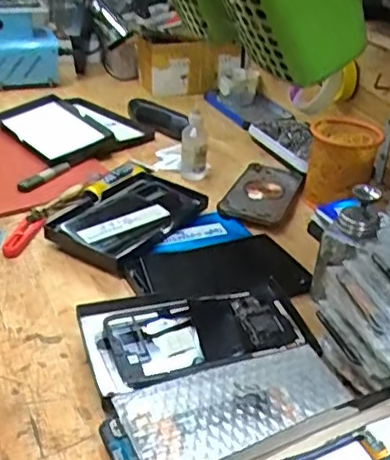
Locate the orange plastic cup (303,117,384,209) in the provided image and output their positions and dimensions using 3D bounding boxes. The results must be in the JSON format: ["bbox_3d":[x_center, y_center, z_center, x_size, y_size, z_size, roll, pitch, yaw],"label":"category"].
[{"bbox_3d":[0.180,-0.078,0.764,0.078,0.106,0.078,3,31,-2],"label":"orange plastic cup"}]

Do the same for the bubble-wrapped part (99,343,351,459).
[{"bbox_3d":[0.026,0.139,0.455,0.179,0.030,0.083,-10,34,-23],"label":"bubble-wrapped part"}]

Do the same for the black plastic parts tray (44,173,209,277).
[{"bbox_3d":[-0.069,-0.021,0.710,0.108,0.034,0.183,21,35,27],"label":"black plastic parts tray"}]

